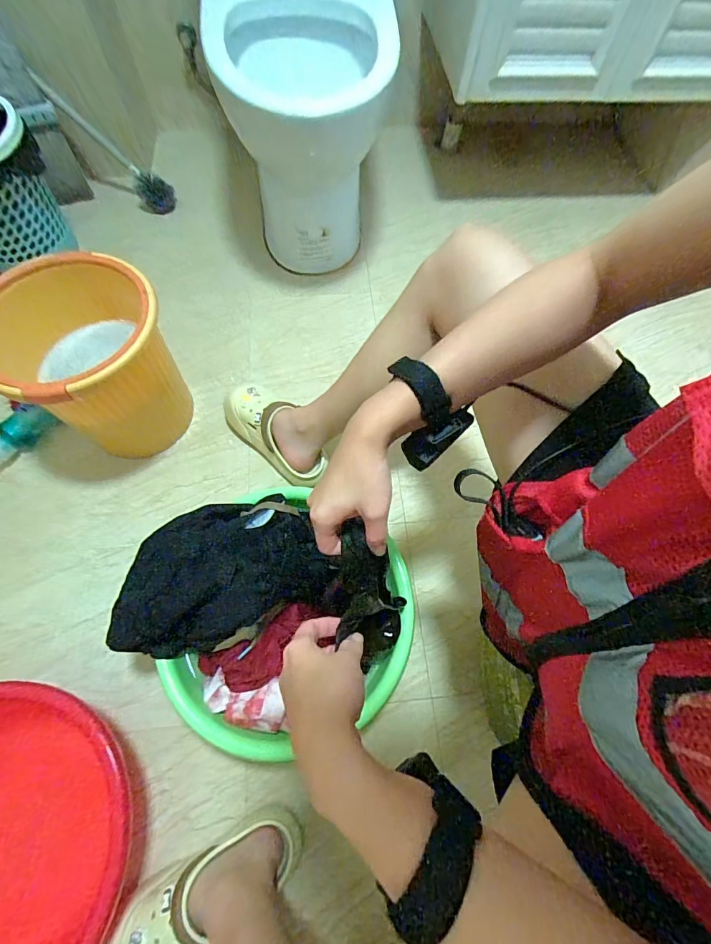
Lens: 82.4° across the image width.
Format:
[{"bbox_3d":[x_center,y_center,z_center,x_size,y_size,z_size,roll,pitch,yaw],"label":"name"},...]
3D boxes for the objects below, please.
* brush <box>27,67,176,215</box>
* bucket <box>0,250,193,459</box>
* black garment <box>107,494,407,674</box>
[{"bbox_3d":[-0.612,-0.816,1.022,0.338,0.103,0.078,41,65,-30],"label":"brush"},{"bbox_3d":[-0.452,-0.193,0.735,0.255,0.280,0.276,-37,73,-16],"label":"bucket"},{"bbox_3d":[-0.135,0.148,0.578,0.380,0.080,0.224,3,67,-1],"label":"black garment"}]

